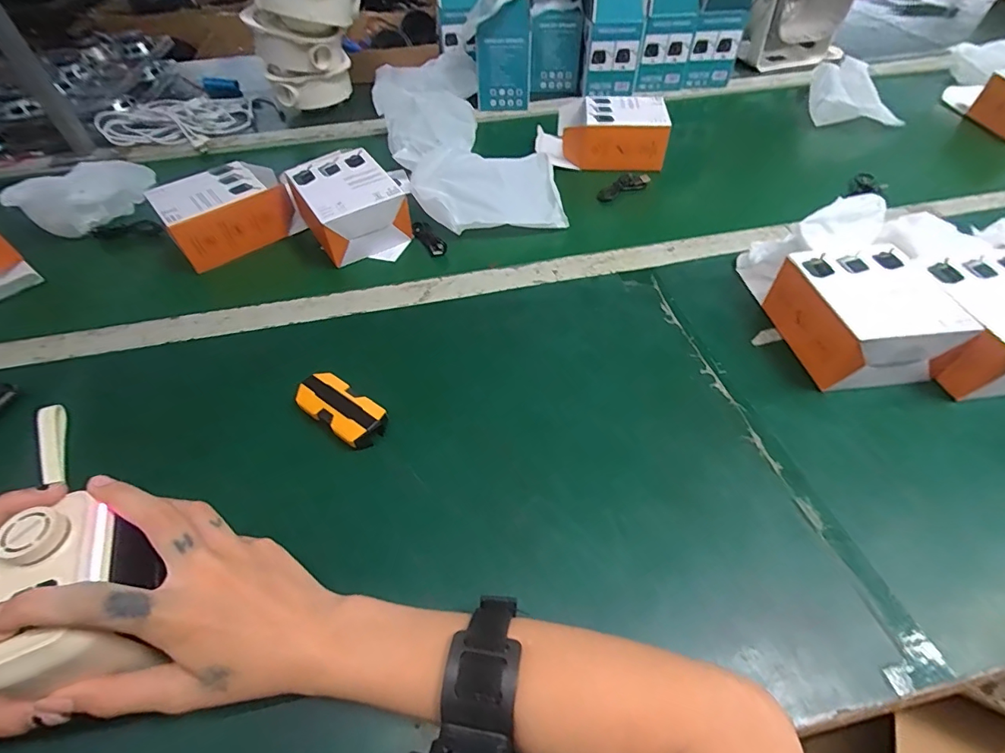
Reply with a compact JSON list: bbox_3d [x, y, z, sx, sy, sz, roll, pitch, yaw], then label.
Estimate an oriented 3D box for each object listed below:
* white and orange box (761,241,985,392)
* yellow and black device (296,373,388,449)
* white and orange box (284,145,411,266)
[{"bbox_3d":[0.304,-0.052,0.405,0.103,0.067,0.111,-5,50,-3],"label":"white and orange box"},{"bbox_3d":[-0.131,0.028,0.382,0.079,0.024,0.037,30,57,23],"label":"yellow and black device"},{"bbox_3d":[-0.179,-0.207,0.548,0.107,0.066,0.130,-26,55,-20],"label":"white and orange box"}]

